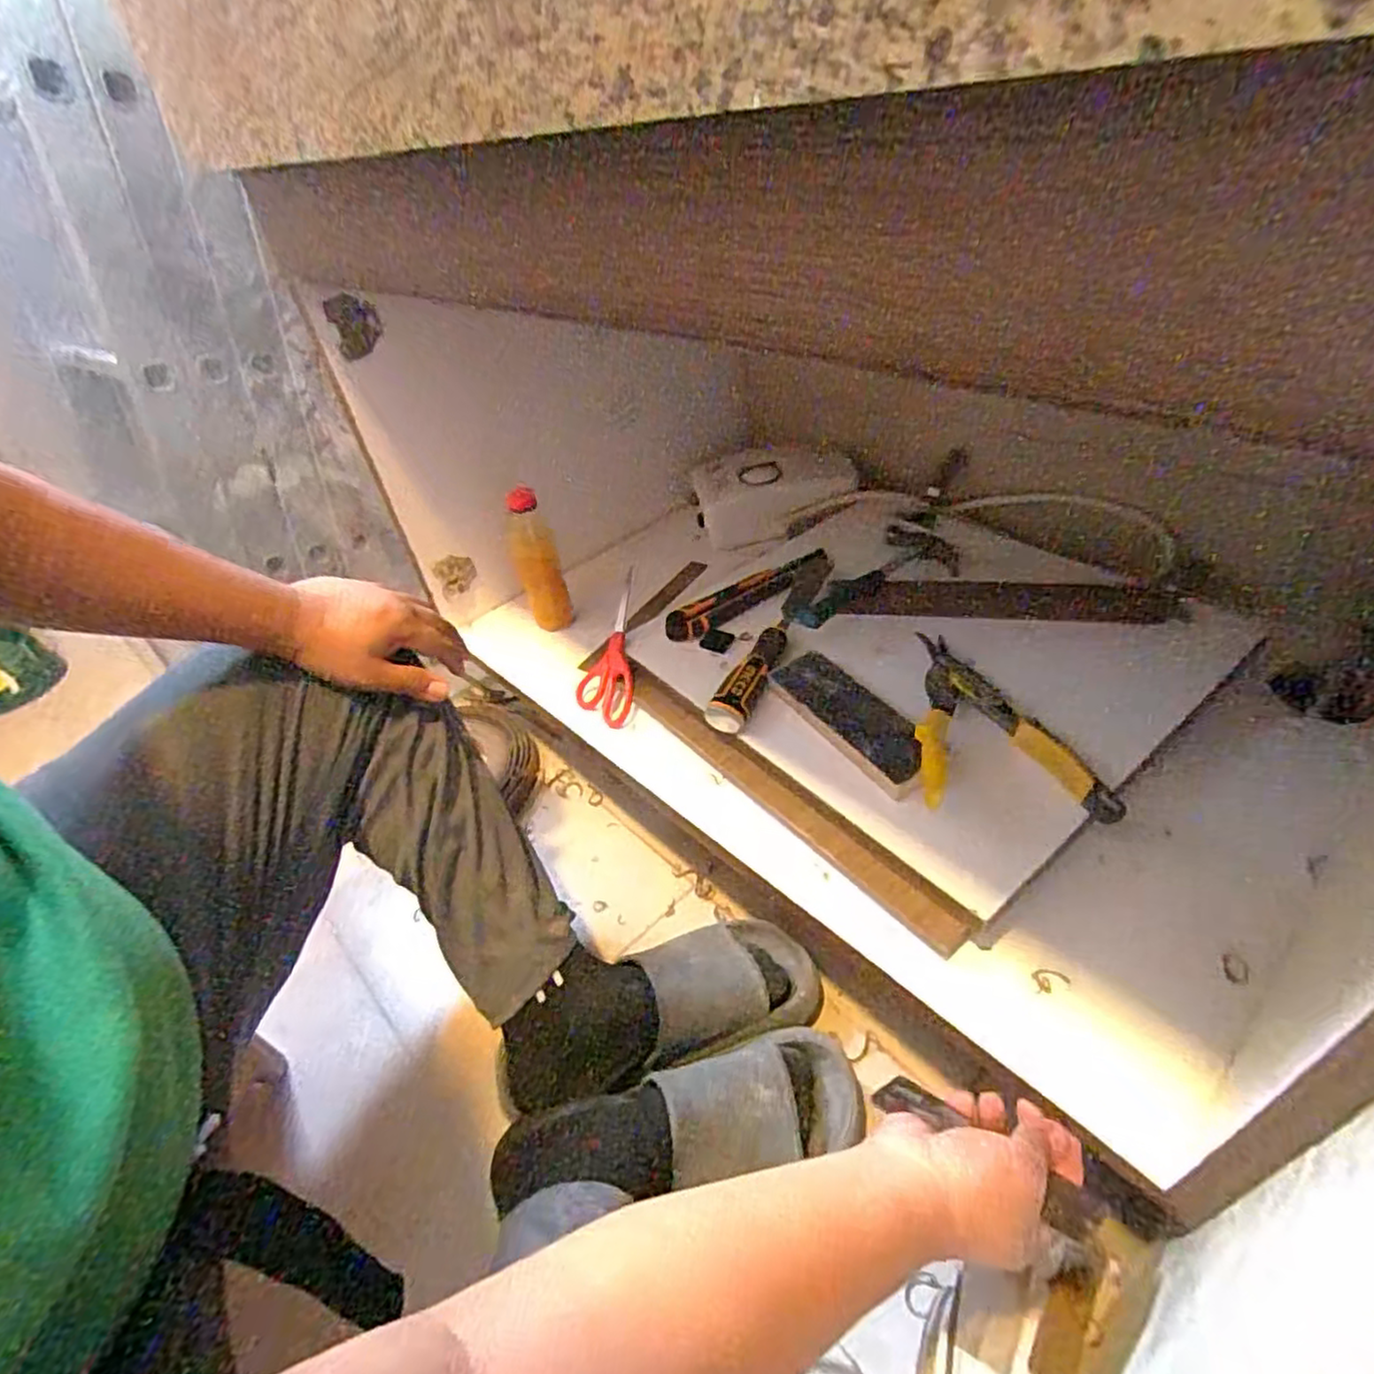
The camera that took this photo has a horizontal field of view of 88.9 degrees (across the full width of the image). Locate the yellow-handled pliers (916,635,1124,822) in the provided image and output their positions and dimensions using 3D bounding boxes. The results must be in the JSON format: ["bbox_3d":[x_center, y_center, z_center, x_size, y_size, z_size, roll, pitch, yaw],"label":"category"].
[{"bbox_3d":[0.269,0.024,0.597,0.146,0.031,0.226,9,40,8],"label":"yellow-handled pliers"}]

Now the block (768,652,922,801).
[{"bbox_3d":[0.143,0.025,0.626,0.063,0.023,0.176,-34,45,-12],"label":"block"}]

